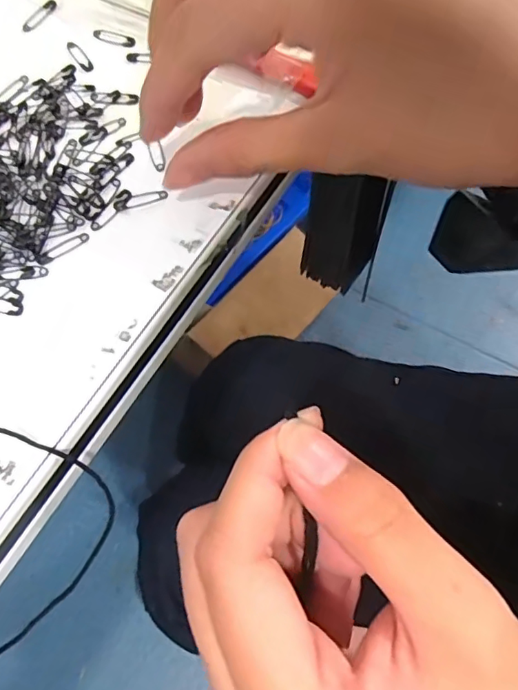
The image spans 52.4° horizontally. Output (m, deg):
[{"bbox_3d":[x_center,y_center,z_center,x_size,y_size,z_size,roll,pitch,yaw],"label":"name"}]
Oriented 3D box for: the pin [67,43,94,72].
[{"bbox_3d":[-0.072,-0.118,0.212,0.005,0.004,0.019,-32,71,-12],"label":"pin"}]

